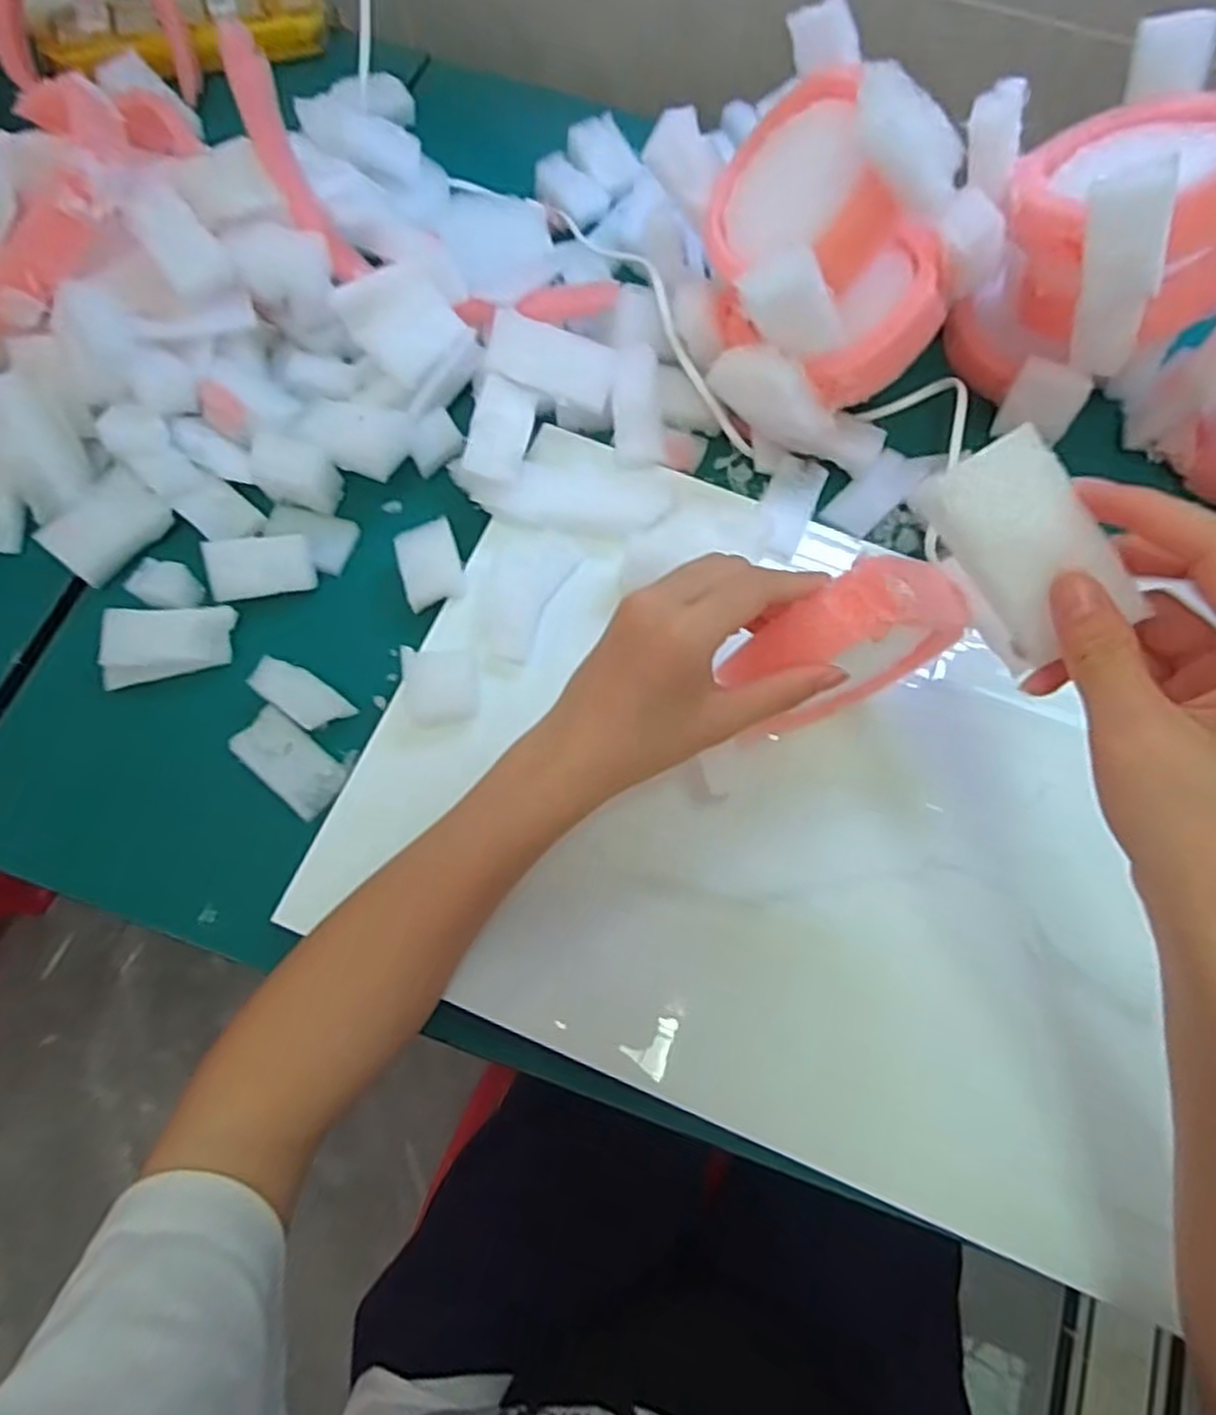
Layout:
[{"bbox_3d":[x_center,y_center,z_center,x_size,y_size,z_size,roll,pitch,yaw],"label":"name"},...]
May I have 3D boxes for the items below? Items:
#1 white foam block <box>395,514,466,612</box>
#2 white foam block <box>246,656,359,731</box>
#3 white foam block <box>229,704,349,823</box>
[{"bbox_3d":[-0.093,-0.075,0.407,0.033,0.008,0.041,-21,96,-23],"label":"white foam block"},{"bbox_3d":[-0.150,-0.005,0.382,0.049,0.006,0.023,29,72,-6],"label":"white foam block"},{"bbox_3d":[-0.156,0.025,0.379,0.055,0.004,0.031,38,74,11],"label":"white foam block"}]

